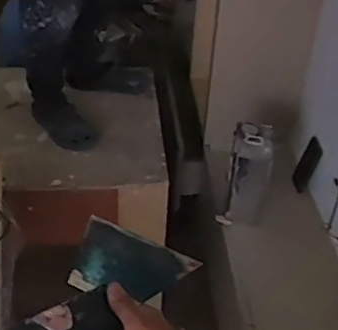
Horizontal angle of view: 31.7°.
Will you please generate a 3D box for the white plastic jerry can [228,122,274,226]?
[{"bbox_3d":[0.232,0.028,1.700,0.118,0.253,0.132,11,39,8],"label":"white plastic jerry can"}]

